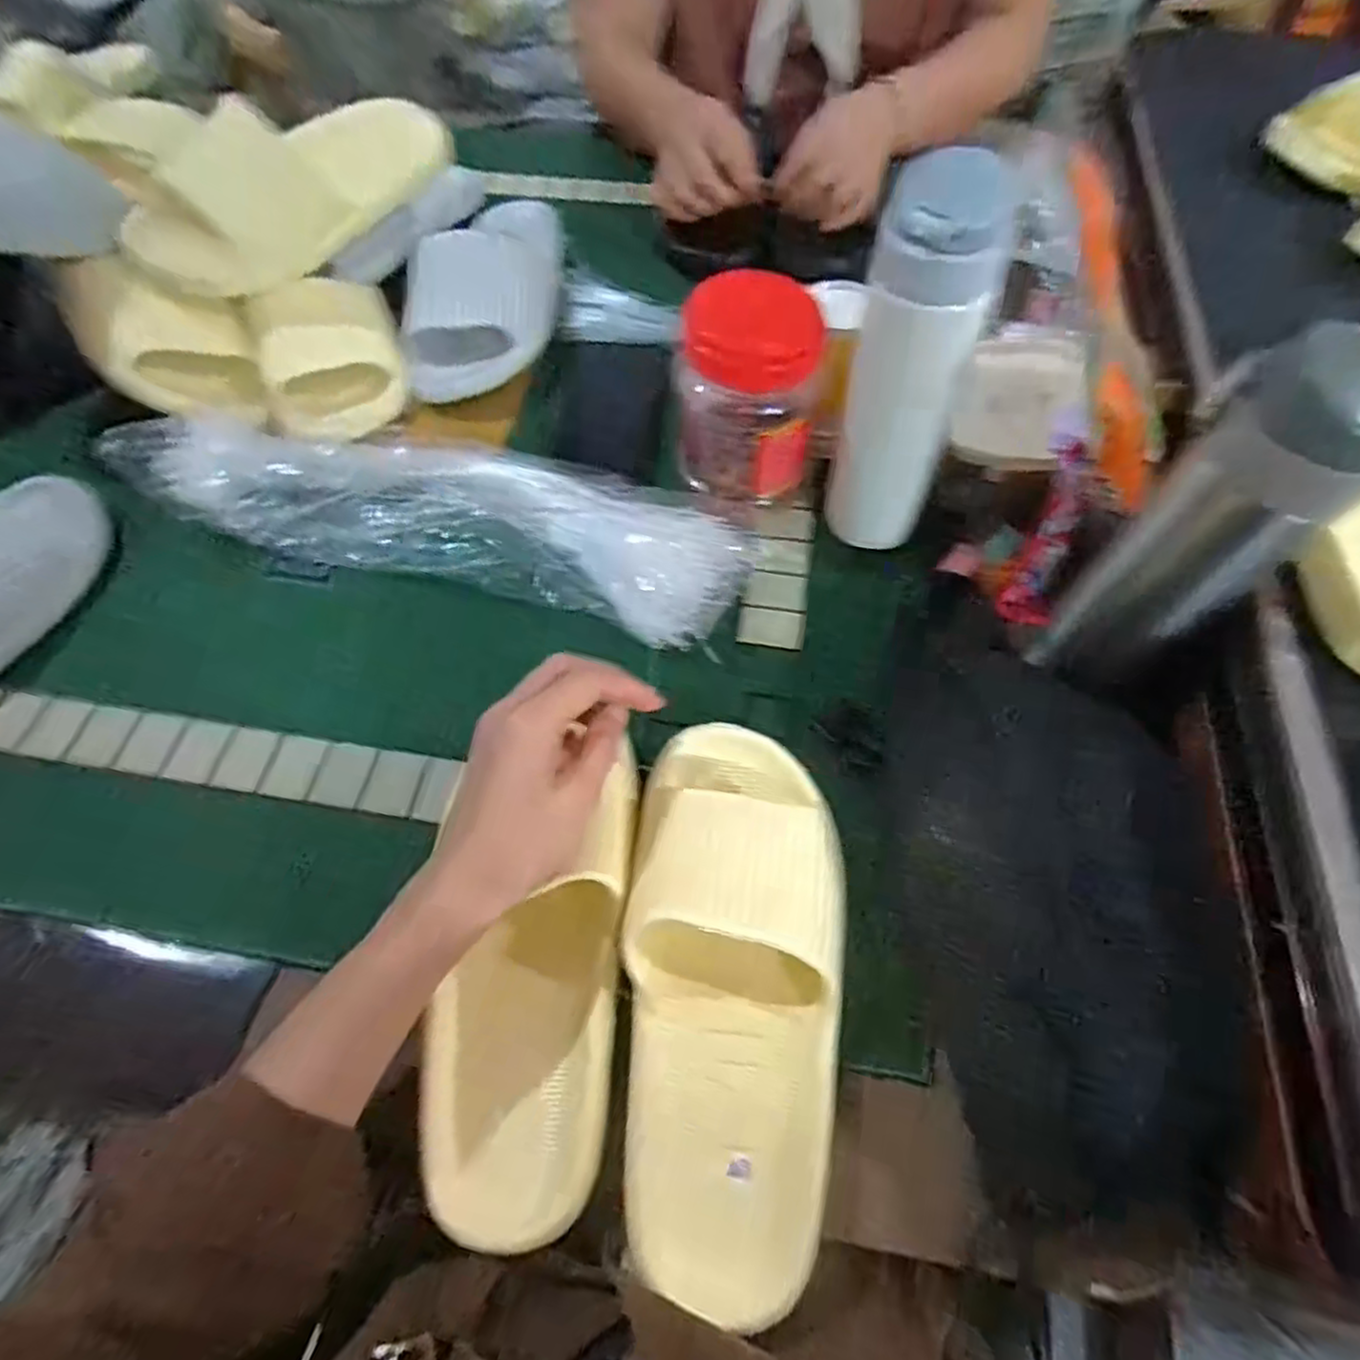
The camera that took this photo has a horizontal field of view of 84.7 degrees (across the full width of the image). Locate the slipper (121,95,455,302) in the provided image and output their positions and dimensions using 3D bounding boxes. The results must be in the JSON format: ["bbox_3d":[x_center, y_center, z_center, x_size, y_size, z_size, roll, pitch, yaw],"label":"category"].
[{"bbox_3d":[-0.304,-0.394,0.591,0.080,0.090,0.265,33,65,20],"label":"slipper"}]

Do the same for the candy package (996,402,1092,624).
[{"bbox_3d":[0.241,-0.108,0.484,0.029,0.027,0.145,15,91,11],"label":"candy package"}]

